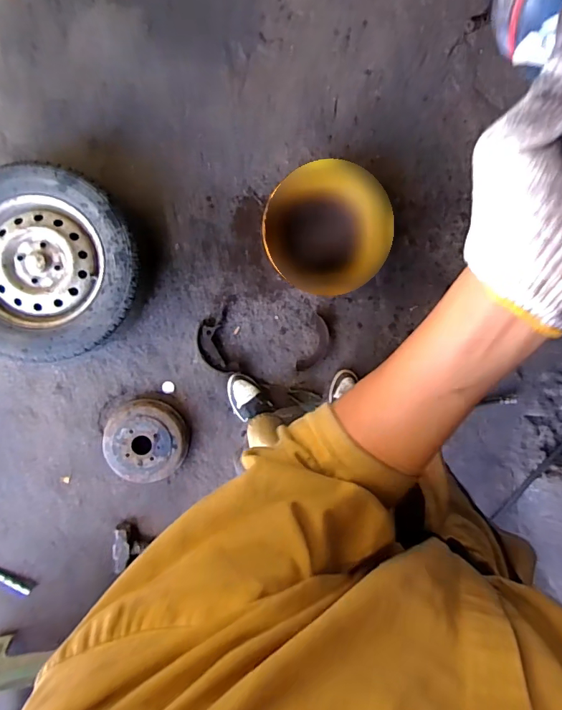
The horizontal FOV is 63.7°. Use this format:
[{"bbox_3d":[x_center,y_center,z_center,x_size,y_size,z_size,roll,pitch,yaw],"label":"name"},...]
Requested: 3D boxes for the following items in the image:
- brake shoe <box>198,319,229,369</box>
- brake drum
[{"bbox_3d":[-0.215,-0.030,1.402,0.081,0.047,0.169,-8,93,-4],"label":"brake shoe"},{"bbox_3d":[-0.412,0.260,1.388,0.238,0.098,0.242,0,92,-4],"label":"brake drum"}]

